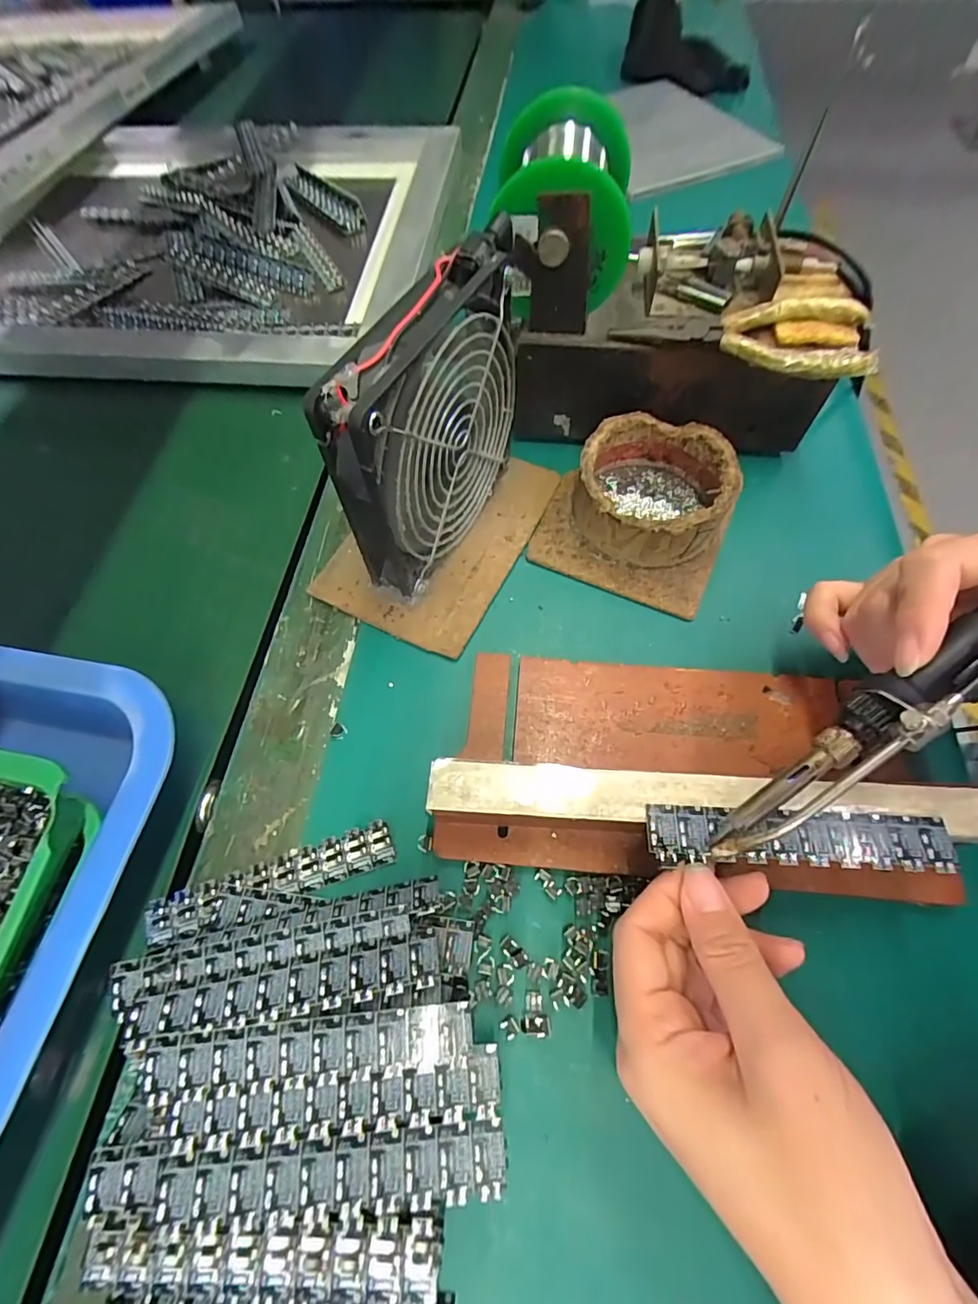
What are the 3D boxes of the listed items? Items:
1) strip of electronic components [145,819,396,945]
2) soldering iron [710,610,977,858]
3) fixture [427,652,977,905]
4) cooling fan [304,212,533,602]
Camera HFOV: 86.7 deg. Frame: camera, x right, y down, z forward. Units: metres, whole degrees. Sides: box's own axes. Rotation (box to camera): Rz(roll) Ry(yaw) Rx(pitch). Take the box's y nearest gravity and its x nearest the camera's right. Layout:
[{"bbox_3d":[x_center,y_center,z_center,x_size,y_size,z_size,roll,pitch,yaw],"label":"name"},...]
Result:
[{"bbox_3d":[-0.096,0.100,0.226,0.106,0.006,0.019,-17,63,-7],"label":"strip of electronic components"},{"bbox_3d":[0.159,0.003,0.176,0.202,0.023,0.022,-40,68,2],"label":"soldering iron"},{"bbox_3d":[0.088,0.044,0.226,0.214,0.041,0.101,4,63,4],"label":"fixture"},{"bbox_3d":[-0.024,-0.108,0.257,0.028,0.127,0.127,25,66,14],"label":"cooling fan"}]

